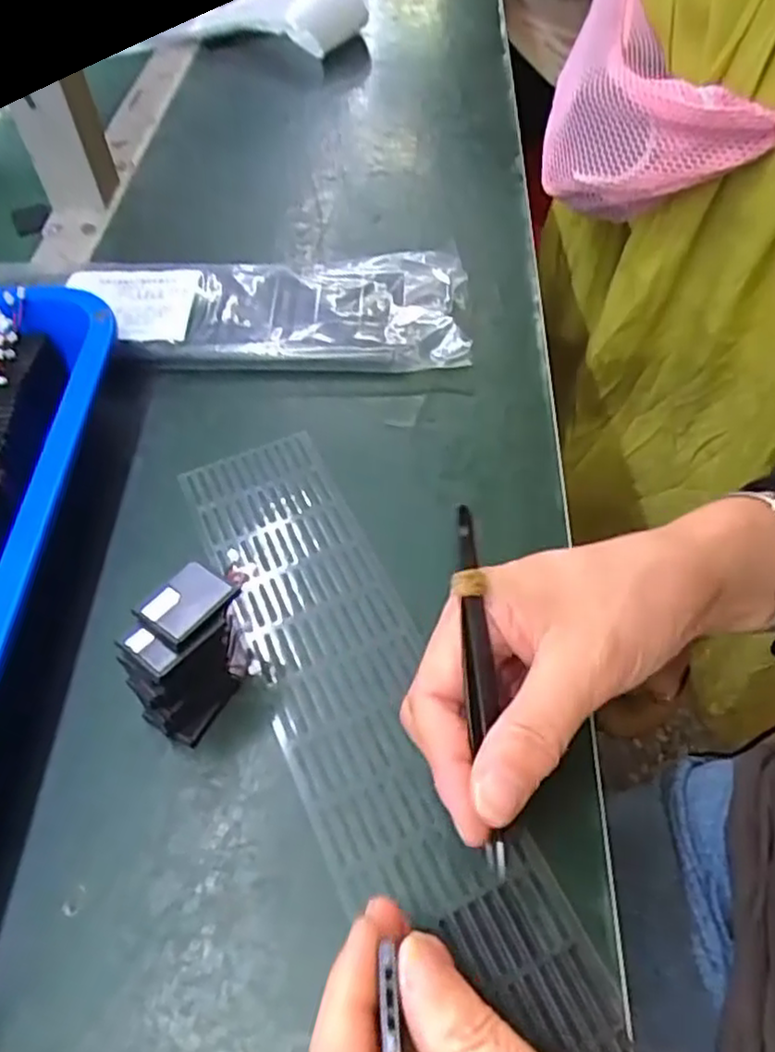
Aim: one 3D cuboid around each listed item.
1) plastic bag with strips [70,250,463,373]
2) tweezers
[{"bbox_3d":[-0.069,-0.129,0.429,0.227,0.026,0.082,0,54,1],"label":"plastic bag with strips"},{"bbox_3d":[0.031,0.051,0.234,0.011,0.008,0.116,-5,82,-2],"label":"tweezers"}]

